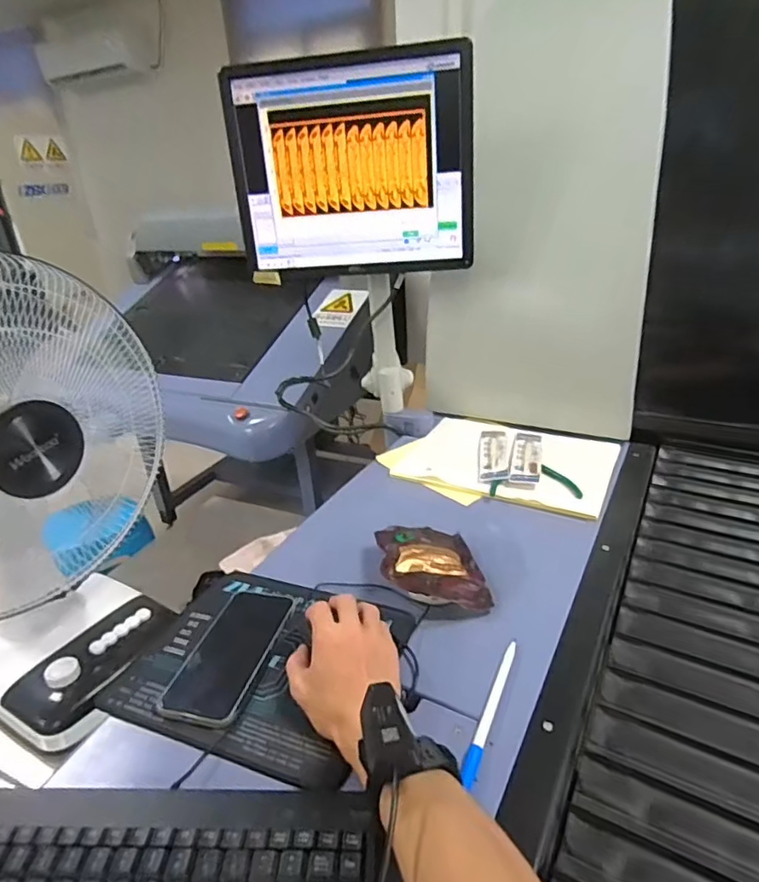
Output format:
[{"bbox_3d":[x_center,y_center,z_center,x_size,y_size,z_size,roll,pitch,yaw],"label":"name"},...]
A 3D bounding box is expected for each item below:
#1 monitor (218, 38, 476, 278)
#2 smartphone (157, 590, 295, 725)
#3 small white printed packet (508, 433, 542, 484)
[{"bbox_3d":[-0.043,-0.416,0.849,0.364,0.299,0.041,1,25,9],"label":"monitor"},{"bbox_3d":[-0.146,0.206,0.556,0.079,0.015,0.162,3,26,14],"label":"smartphone"},{"bbox_3d":[0.234,0.022,0.875,0.044,0.016,0.173,5,26,16],"label":"small white printed packet"}]

